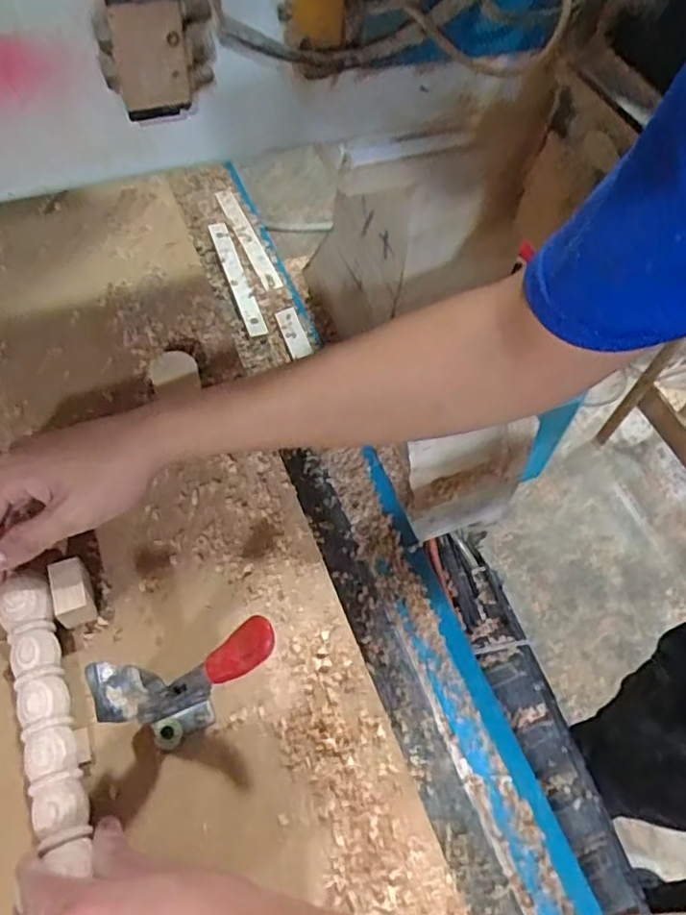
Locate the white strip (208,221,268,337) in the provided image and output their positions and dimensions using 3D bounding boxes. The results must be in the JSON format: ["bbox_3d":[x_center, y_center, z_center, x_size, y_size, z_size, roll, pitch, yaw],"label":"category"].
[{"bbox_3d":[-0.132,-0.228,0.818,0.022,0.012,0.216,-16,61,-12],"label":"white strip"}]

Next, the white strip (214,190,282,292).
[{"bbox_3d":[-0.125,-0.288,0.860,0.024,0.009,0.210,-21,59,-13],"label":"white strip"}]

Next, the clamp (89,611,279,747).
[{"bbox_3d":[-0.086,0.134,0.383,0.094,0.097,0.032,-14,59,-12],"label":"clamp"}]

